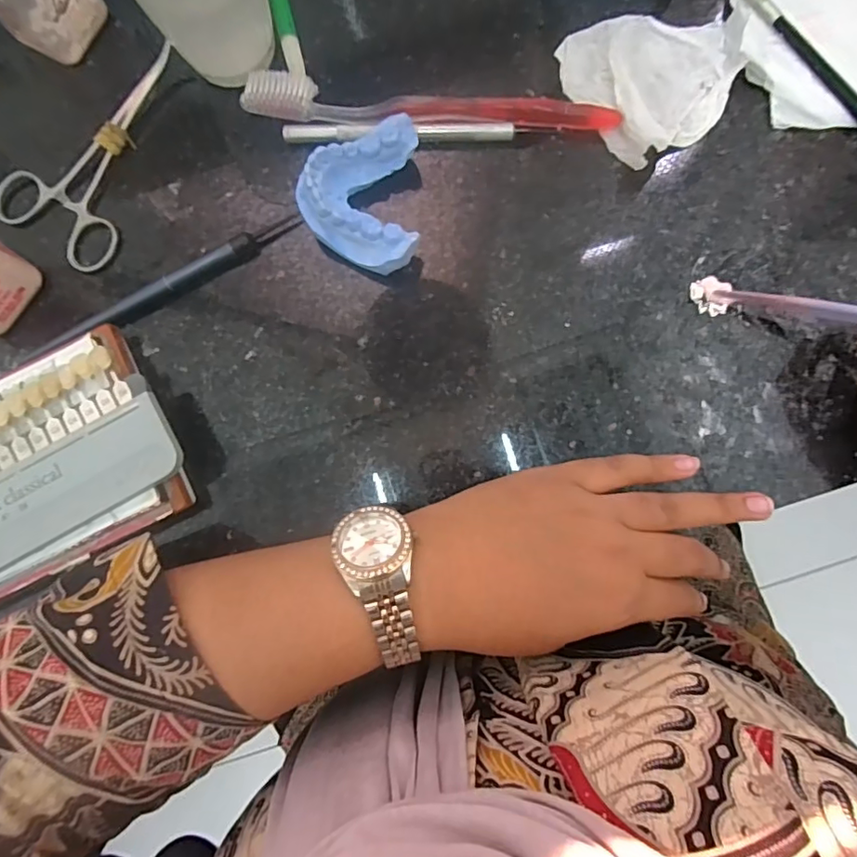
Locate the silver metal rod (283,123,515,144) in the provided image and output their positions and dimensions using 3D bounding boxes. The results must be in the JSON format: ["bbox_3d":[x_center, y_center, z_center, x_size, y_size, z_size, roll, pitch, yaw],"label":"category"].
[{"bbox_3d":[-0.015,-0.150,0.270,0.115,0.006,0.010,-1,84,2],"label":"silver metal rod"}]

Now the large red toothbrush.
[{"bbox_3d":[0.000,-0.164,0.270,0.189,0.007,0.022,6,85,2],"label":"large red toothbrush"}]

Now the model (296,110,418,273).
[{"bbox_3d":[-0.033,-0.112,0.255,0.055,0.030,0.068,-1,84,2],"label":"model"}]

